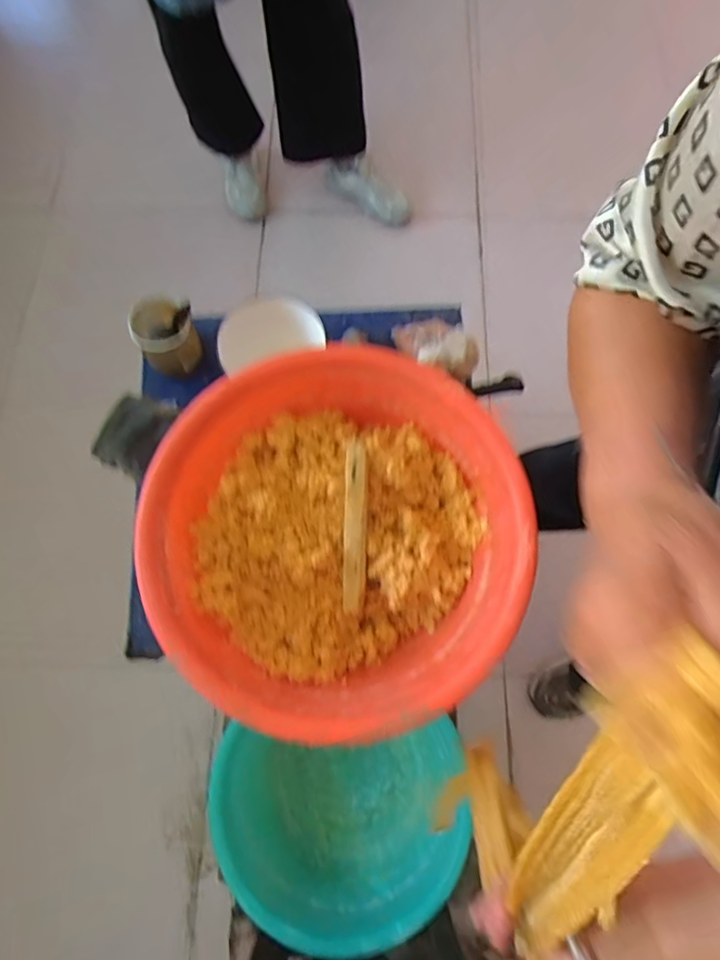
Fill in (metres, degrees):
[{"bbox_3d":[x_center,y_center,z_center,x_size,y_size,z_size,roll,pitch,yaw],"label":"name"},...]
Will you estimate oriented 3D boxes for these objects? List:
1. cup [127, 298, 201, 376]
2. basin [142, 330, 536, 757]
[{"bbox_3d":[-0.273,-0.201,0.735,0.068,0.112,0.081,37,77,11],"label":"cup"},{"bbox_3d":[-0.022,0.074,0.627,0.397,0.166,0.409,0,73,1],"label":"basin"}]

